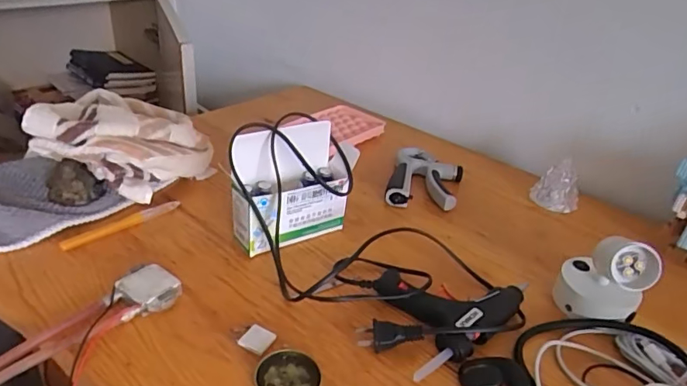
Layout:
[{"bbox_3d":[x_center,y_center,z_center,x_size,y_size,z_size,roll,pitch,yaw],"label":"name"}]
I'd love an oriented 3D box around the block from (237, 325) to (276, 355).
[{"bbox_3d":[-0.073,0.123,0.419,0.025,0.004,0.025,18,32,19],"label":"block"}]

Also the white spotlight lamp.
[{"bbox_3d":[0.247,0.073,0.465,0.071,0.094,0.074,22,34,25],"label":"white spotlight lamp"}]

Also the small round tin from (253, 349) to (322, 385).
[{"bbox_3d":[-0.044,0.145,0.389,0.050,0.005,0.052,5,30,-3],"label":"small round tin"}]

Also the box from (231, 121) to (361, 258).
[{"bbox_3d":[-0.053,-0.006,0.528,0.126,0.120,0.065,-17,38,-34],"label":"box"}]

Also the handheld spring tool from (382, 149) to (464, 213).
[{"bbox_3d":[0.112,-0.019,0.673,0.092,0.028,0.149,12,31,8],"label":"handheld spring tool"}]

